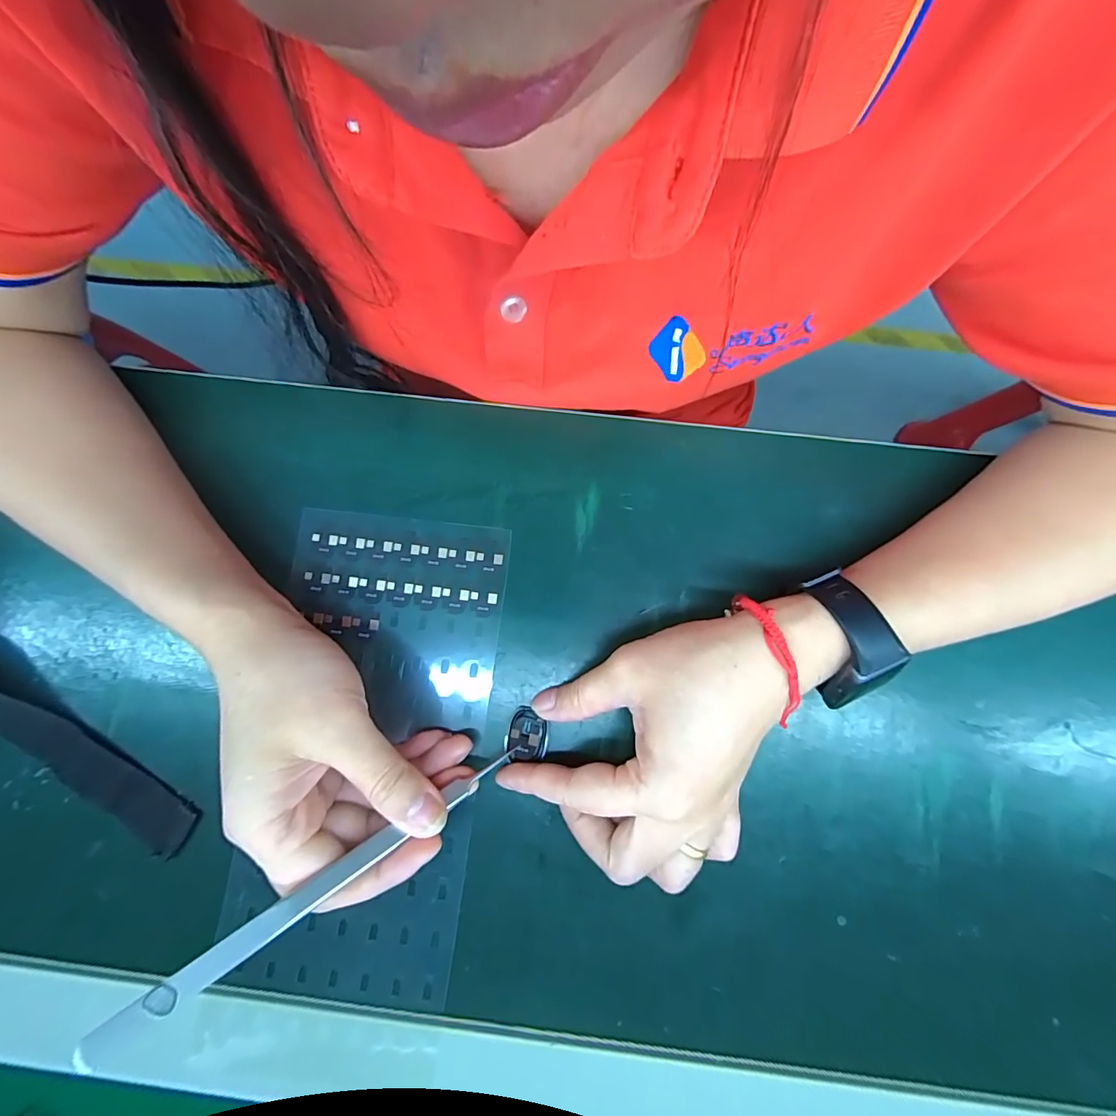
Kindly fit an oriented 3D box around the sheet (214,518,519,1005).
[{"bbox_3d":[-0.094,0.090,0.243,0.110,0.006,0.226,6,80,2],"label":"sheet"}]

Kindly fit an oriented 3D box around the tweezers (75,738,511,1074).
[{"bbox_3d":[-0.080,0.119,0.188,0.156,0.005,0.009,-24,79,-34],"label":"tweezers"}]

